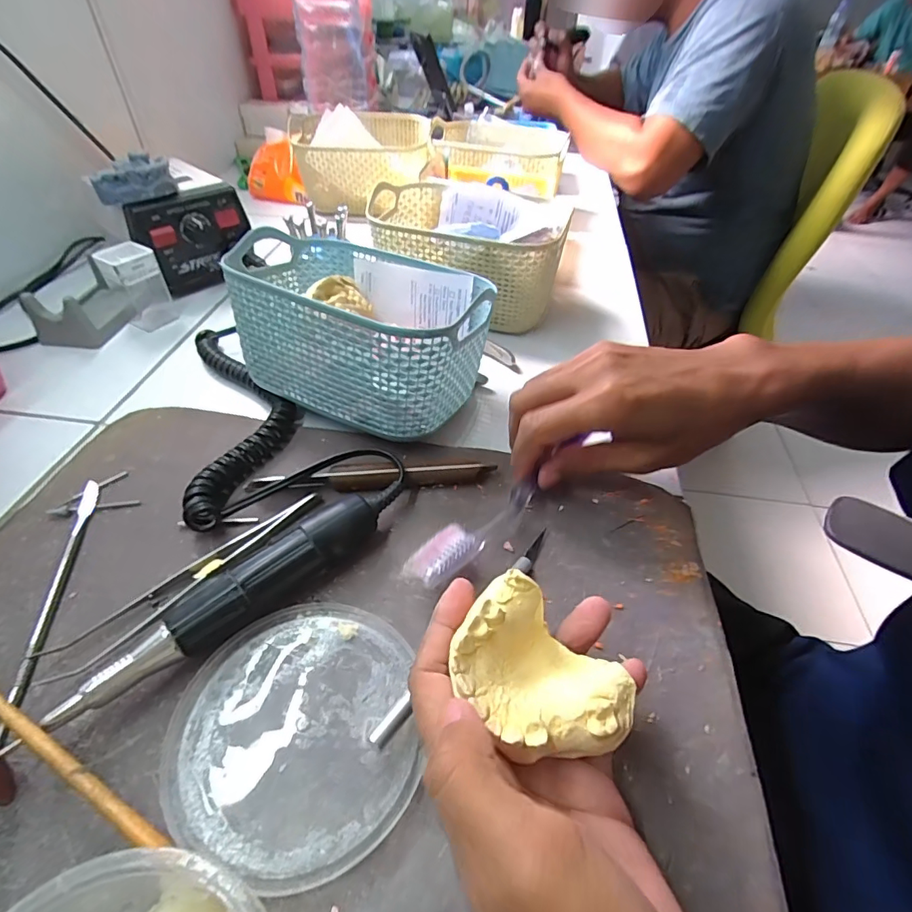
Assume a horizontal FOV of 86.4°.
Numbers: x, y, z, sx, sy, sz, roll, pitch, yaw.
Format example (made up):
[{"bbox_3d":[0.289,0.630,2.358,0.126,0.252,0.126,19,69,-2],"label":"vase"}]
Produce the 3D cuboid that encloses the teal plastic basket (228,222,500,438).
[{"bbox_3d":[-0.064,-0.086,0.338,0.165,0.096,0.120,23,49,19],"label":"teal plastic basket"}]

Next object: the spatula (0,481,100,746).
[{"bbox_3d":[-0.202,0.067,0.245,0.009,0.006,0.142,-8,47,-11],"label":"spatula"}]

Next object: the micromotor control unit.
[{"bbox_3d":[-0.258,-0.211,0.463,0.072,0.084,0.102,29,51,23],"label":"micromotor control unit"}]

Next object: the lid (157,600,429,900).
[{"bbox_3d":[-0.068,0.113,0.205,0.098,0.005,0.103,2,46,-2],"label":"lid"}]

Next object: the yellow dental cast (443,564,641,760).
[{"bbox_3d":[0.029,0.084,0.183,0.066,0.025,0.048,35,54,28],"label":"yellow dental cast"}]

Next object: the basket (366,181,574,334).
[{"bbox_3d":[0.010,-0.187,0.446,0.165,0.079,0.116,14,46,10],"label":"basket"}]

